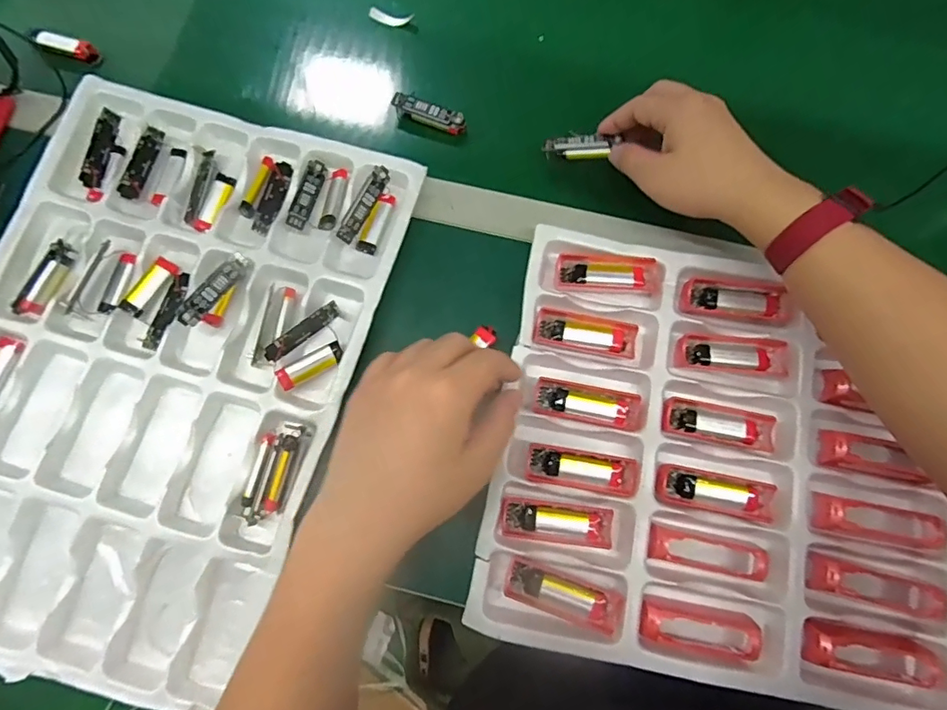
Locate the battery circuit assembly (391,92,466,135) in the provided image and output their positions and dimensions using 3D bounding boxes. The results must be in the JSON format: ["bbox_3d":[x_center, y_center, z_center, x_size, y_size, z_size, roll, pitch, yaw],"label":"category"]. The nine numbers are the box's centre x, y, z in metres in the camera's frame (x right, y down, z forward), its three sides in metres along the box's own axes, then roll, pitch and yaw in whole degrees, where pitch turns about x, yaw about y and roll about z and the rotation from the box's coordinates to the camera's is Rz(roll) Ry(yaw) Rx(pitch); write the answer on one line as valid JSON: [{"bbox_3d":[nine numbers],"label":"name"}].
[{"bbox_3d":[-0.041,-0.221,0.459,0.068,0.017,0.018,19,77,4],"label":"battery circuit assembly"}]

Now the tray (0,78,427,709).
[{"bbox_3d":[-0.258,0.009,0.403,0.322,0.034,0.454,17,77,3],"label":"tray"}]

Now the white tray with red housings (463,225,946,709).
[{"bbox_3d":[0.210,0.073,0.382,0.371,0.027,0.311,11,77,2],"label":"white tray with red housings"}]

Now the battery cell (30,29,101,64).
[{"bbox_3d":[-0.392,-0.296,0.485,0.057,0.018,0.021,13,77,4],"label":"battery cell"}]

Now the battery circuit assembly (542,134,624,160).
[{"bbox_3d":[0.093,-0.181,0.436,0.063,0.010,0.022,3,76,13],"label":"battery circuit assembly"}]

